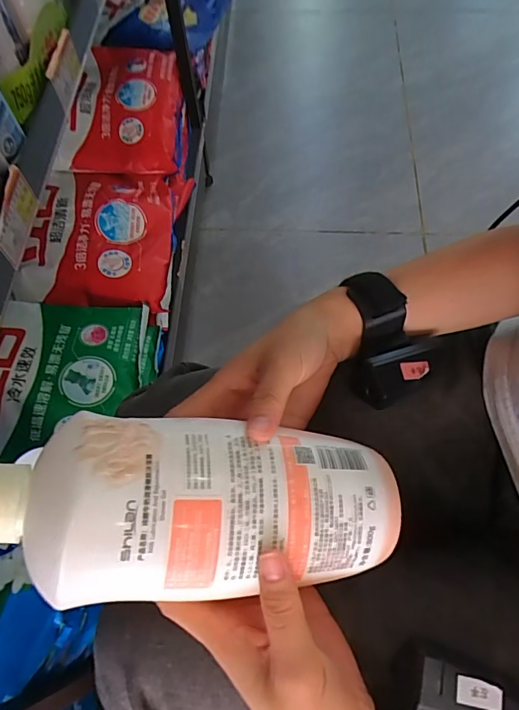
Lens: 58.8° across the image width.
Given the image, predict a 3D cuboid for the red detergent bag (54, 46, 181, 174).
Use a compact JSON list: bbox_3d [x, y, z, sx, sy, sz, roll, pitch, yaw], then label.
[{"bbox_3d":[-0.232,-0.438,0.804,0.206,0.059,0.265,2,65,2],"label":"red detergent bag"}]

